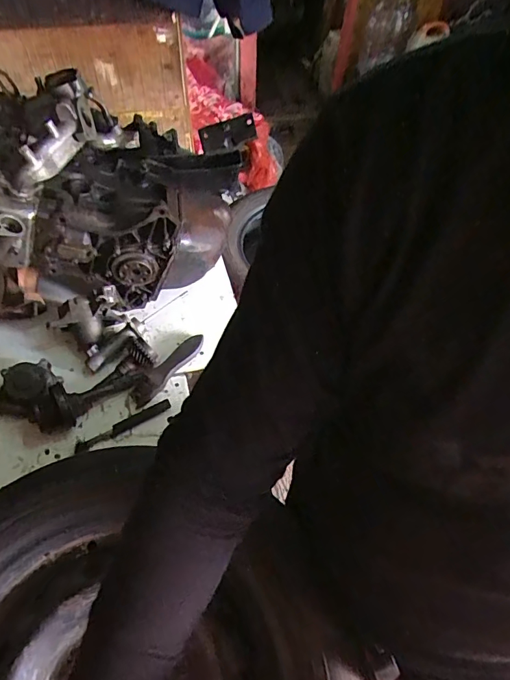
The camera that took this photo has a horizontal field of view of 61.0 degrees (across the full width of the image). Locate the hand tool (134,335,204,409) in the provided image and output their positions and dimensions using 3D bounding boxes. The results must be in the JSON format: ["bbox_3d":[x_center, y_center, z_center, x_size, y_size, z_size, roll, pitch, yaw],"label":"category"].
[{"bbox_3d":[-0.169,0.051,0.834,0.042,0.014,0.186,29,59,18],"label":"hand tool"}]

